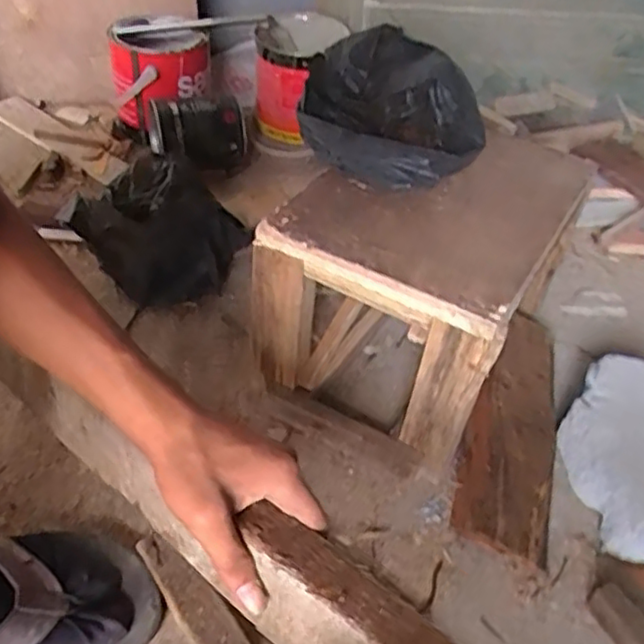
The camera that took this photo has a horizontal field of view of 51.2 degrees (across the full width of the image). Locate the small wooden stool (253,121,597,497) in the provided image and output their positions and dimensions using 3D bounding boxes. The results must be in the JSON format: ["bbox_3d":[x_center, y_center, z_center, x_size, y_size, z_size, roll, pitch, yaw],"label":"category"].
[{"bbox_3d":[0.105,-0.041,0.715,0.219,0.228,0.320,24,44,19],"label":"small wooden stool"}]

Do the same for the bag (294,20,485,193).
[{"bbox_3d":[0.067,-0.212,0.657,0.160,0.090,0.165,-1,44,-9],"label":"bag"}]

